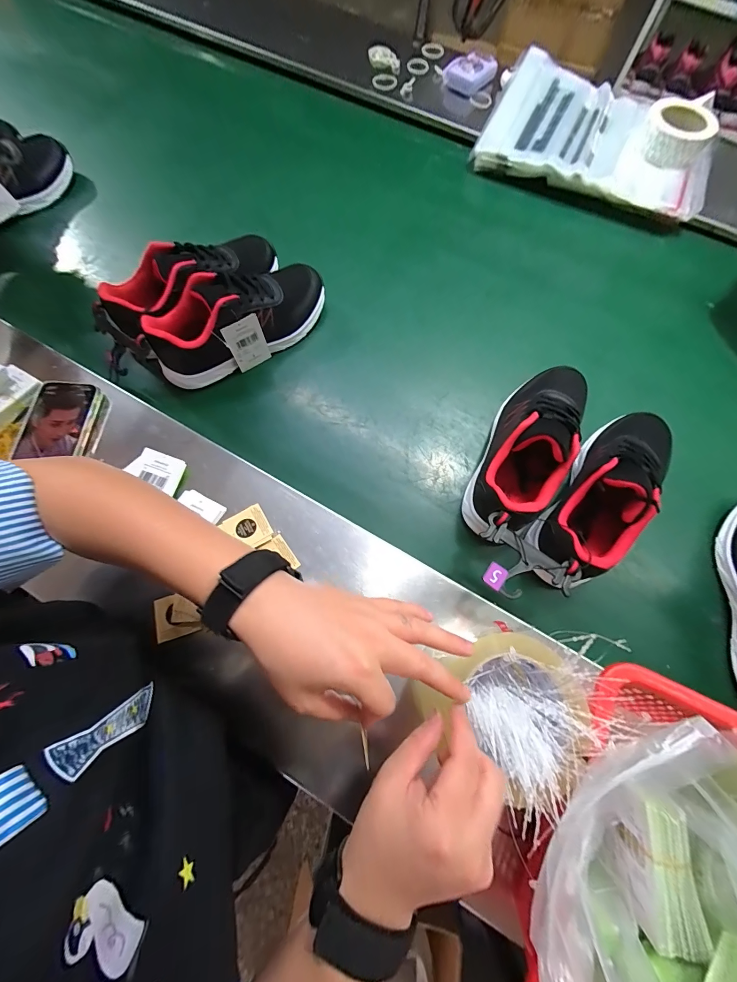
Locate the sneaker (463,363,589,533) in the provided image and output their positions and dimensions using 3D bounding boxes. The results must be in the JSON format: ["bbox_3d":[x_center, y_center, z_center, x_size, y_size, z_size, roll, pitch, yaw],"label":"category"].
[{"bbox_3d":[0.199,-0.061,0.421,0.087,0.083,0.254,29,75,7],"label":"sneaker"}]

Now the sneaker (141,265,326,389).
[{"bbox_3d":[-0.177,-0.244,0.474,0.256,0.081,0.092,-39,78,-12],"label":"sneaker"}]

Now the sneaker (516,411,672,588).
[{"bbox_3d":[0.275,0.001,0.389,0.078,0.092,0.229,38,76,9],"label":"sneaker"}]

